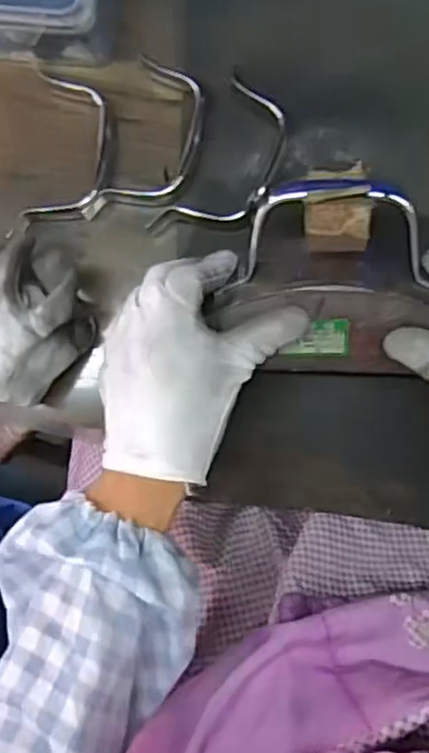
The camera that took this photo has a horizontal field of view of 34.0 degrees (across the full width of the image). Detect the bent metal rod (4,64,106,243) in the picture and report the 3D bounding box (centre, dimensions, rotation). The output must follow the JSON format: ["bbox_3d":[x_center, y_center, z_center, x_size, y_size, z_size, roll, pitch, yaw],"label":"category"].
[{"bbox_3d":[-0.098,-0.143,0.450,0.053,0.017,0.113,7,88,8],"label":"bent metal rod"}]

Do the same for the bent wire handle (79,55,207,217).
[{"bbox_3d":[-0.041,-0.146,0.447,0.054,0.019,0.109,22,92,15],"label":"bent wire handle"}]

